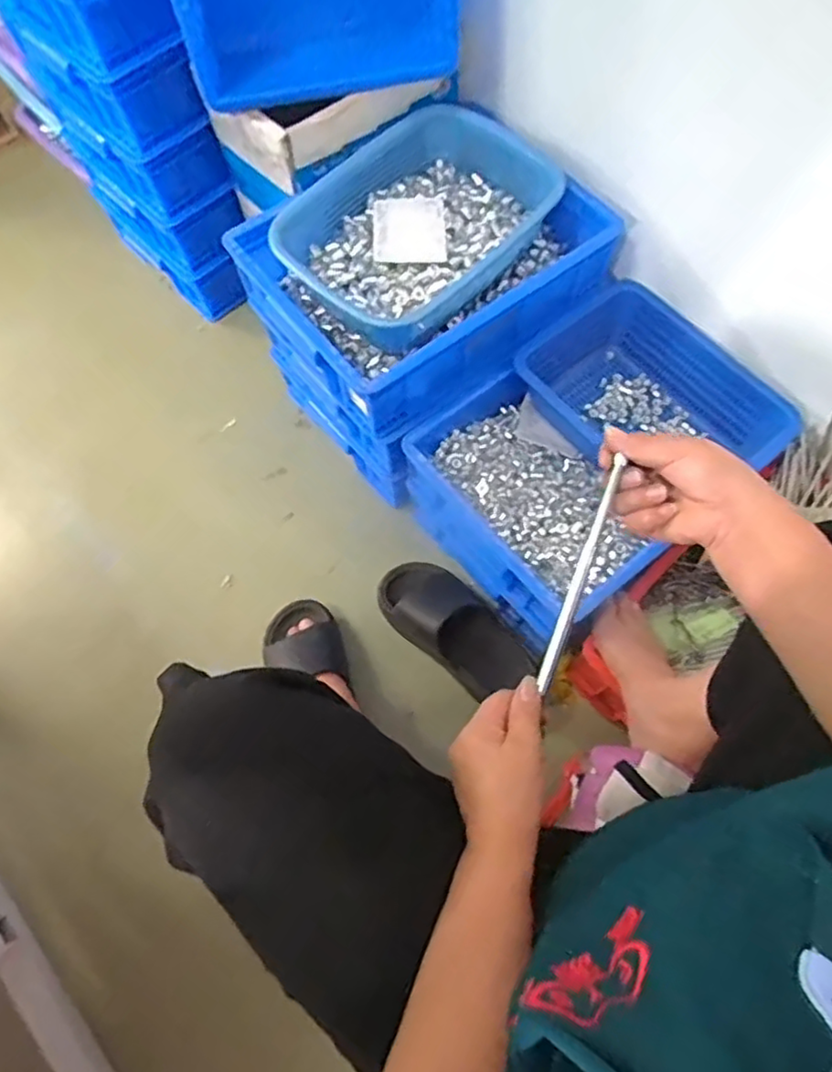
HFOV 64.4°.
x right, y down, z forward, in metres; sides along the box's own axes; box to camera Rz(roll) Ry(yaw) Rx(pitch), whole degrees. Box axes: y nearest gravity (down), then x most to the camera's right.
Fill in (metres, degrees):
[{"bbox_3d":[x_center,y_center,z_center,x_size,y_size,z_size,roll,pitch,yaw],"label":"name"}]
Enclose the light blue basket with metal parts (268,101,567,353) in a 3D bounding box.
[{"bbox_3d":[0.000,-0.403,0.856,0.252,0.074,0.362,36,72,15],"label":"light blue basket with metal parts"}]

